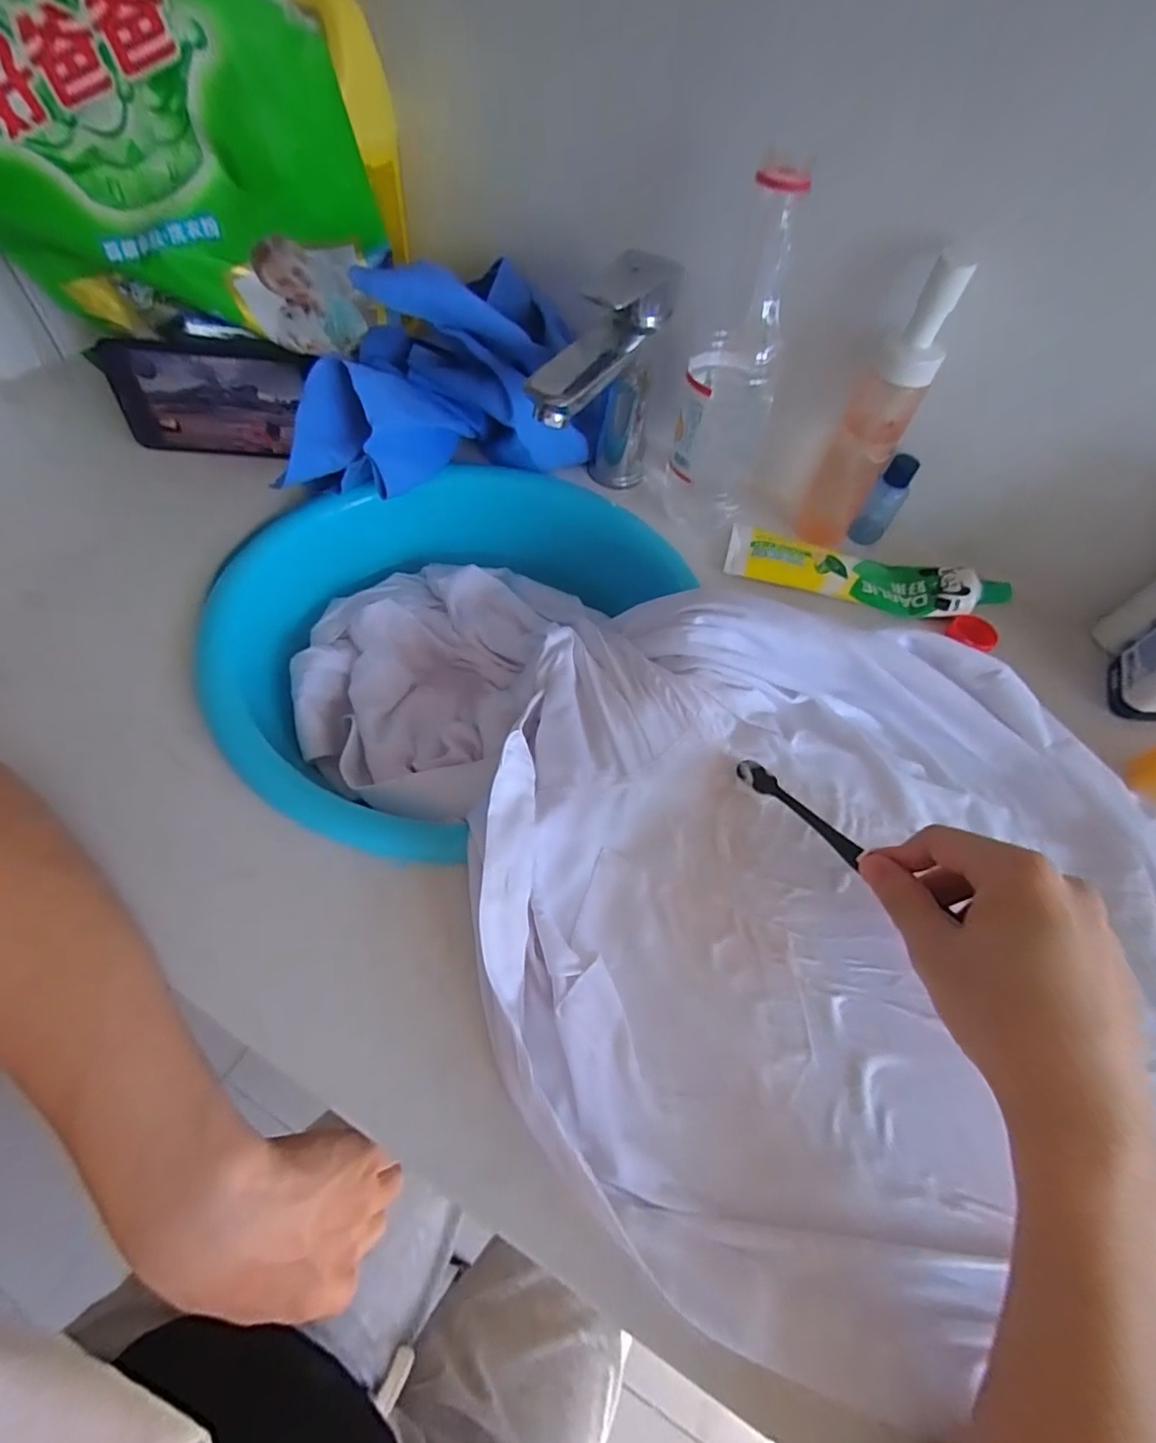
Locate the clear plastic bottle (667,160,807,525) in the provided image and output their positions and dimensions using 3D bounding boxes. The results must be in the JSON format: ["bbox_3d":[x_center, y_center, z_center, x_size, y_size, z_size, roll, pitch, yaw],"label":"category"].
[{"bbox_3d":[0.111,-0.244,0.422,0.069,0.216,0.056,19,56,6],"label":"clear plastic bottle"}]

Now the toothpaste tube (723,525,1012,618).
[{"bbox_3d":[0.220,-0.116,0.454,0.204,0.028,0.051,12,56,2],"label":"toothpaste tube"}]

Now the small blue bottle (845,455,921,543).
[{"bbox_3d":[0.244,-0.174,0.472,0.025,0.070,0.022,35,60,17],"label":"small blue bottle"}]

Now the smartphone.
[{"bbox_3d":[-0.287,-0.249,0.463,0.148,0.076,0.012,3,48,-4],"label":"smartphone"}]

